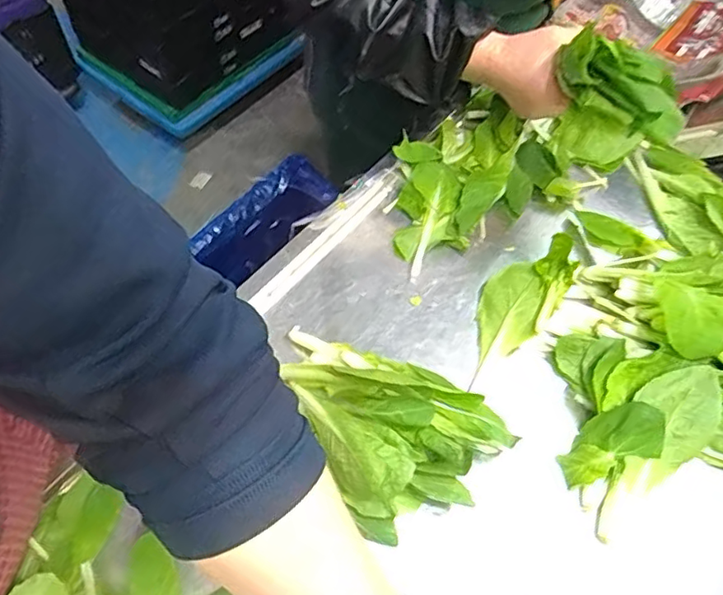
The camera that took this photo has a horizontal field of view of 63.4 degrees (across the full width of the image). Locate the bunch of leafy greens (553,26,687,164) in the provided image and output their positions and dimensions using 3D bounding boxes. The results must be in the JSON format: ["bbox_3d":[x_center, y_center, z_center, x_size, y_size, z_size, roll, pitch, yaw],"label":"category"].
[{"bbox_3d":[0.229,-0.174,0.529,0.109,0.097,0.054,38,65,18],"label":"bunch of leafy greens"}]

